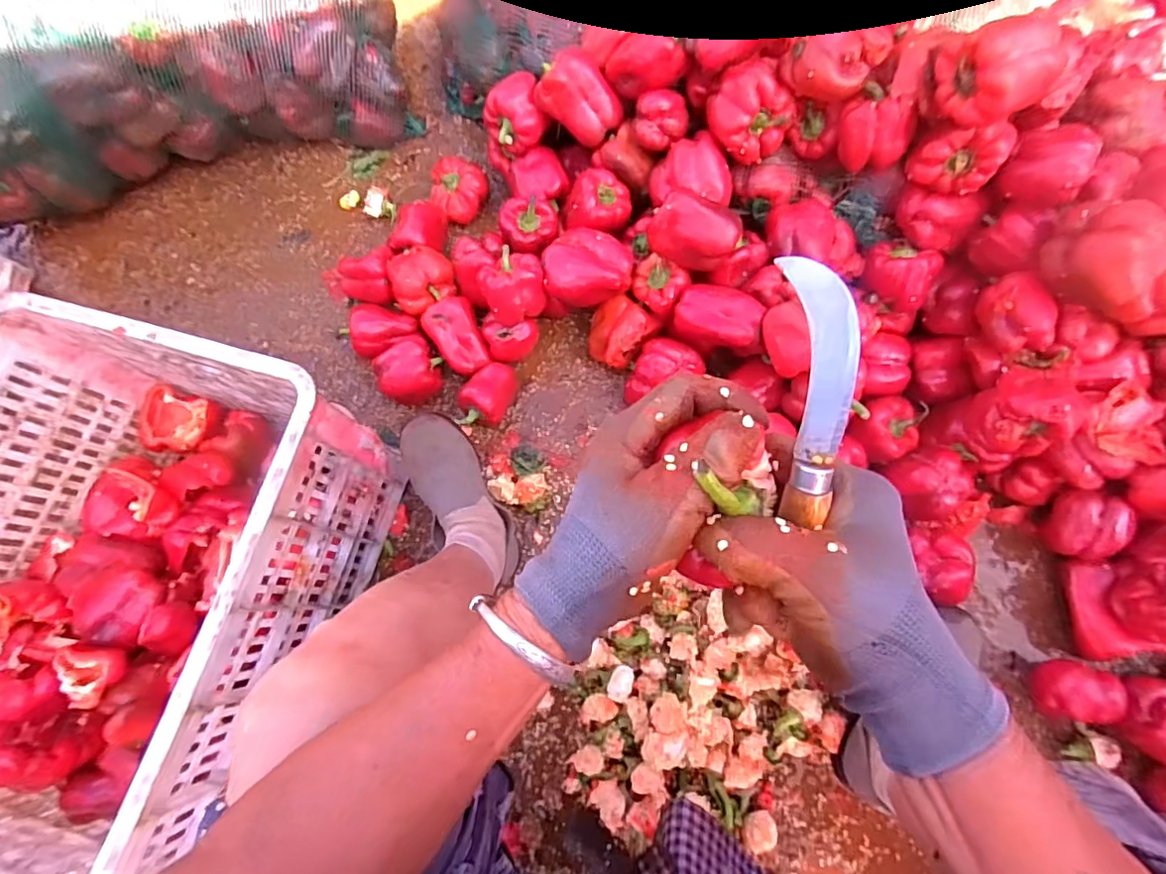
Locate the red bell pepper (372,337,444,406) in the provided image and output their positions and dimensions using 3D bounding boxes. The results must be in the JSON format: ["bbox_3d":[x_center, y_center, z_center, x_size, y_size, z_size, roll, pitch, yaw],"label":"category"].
[{"bbox_3d":[-0.237,-0.084,0.782,0.083,0.079,0.074,-21,74,-5],"label":"red bell pepper"}]

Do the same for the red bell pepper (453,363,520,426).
[{"bbox_3d":[-0.131,-0.056,0.783,0.069,0.062,0.101,16,74,6],"label":"red bell pepper"}]

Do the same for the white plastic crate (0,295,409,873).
[{"bbox_3d":[-0.471,0.169,0.591,0.363,0.264,0.500,14,74,5],"label":"white plastic crate"}]

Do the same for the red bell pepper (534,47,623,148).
[{"bbox_3d":[-0.001,-0.453,0.752,0.109,0.079,0.071,37,37,-17],"label":"red bell pepper"}]

